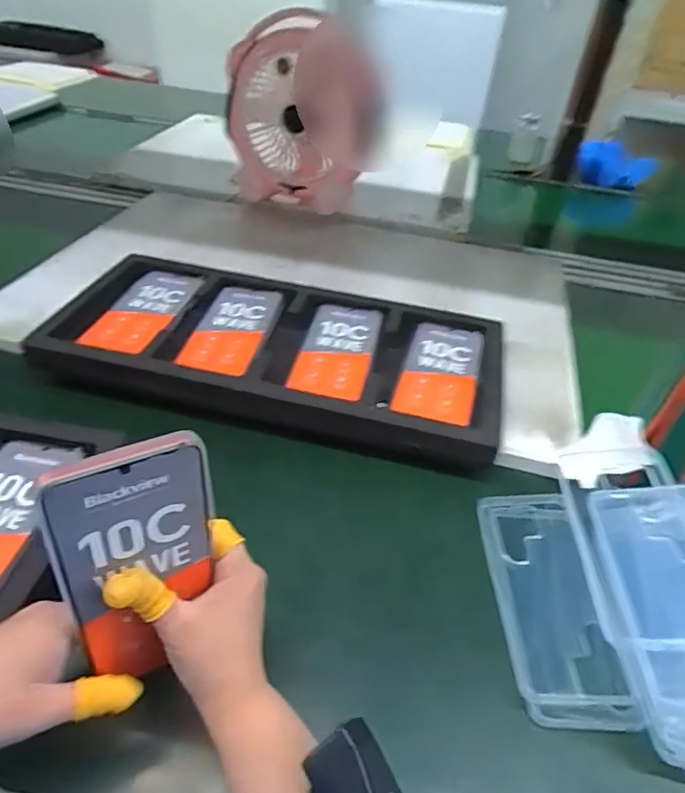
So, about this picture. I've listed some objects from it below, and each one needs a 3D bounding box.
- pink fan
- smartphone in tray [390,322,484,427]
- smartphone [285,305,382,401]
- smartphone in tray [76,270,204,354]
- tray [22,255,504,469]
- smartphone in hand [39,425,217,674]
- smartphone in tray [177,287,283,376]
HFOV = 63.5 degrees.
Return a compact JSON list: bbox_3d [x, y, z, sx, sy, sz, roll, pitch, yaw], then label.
[{"bbox_3d":[-0.069,-0.454,0.915,0.237,0.261,0.146,-1,41,-8],"label":"pink fan"},{"bbox_3d":[0.106,-0.027,0.593,0.078,0.010,0.167,14,41,10],"label":"smartphone in tray"},{"bbox_3d":[-0.005,-0.053,0.604,0.074,0.004,0.170,11,40,6],"label":"smartphone"},{"bbox_3d":[-0.225,-0.101,0.636,0.083,0.015,0.161,13,41,9],"label":"smartphone in tray"},{"bbox_3d":[-0.068,-0.056,0.609,0.469,0.031,0.221,12,41,8],"label":"tray"},{"bbox_3d":[-0.109,0.092,0.303,0.080,0.155,0.010,-16,39,-29],"label":"smartphone in hand"},{"bbox_3d":[-0.122,-0.078,0.621,0.074,0.007,0.170,10,40,5],"label":"smartphone in tray"}]

